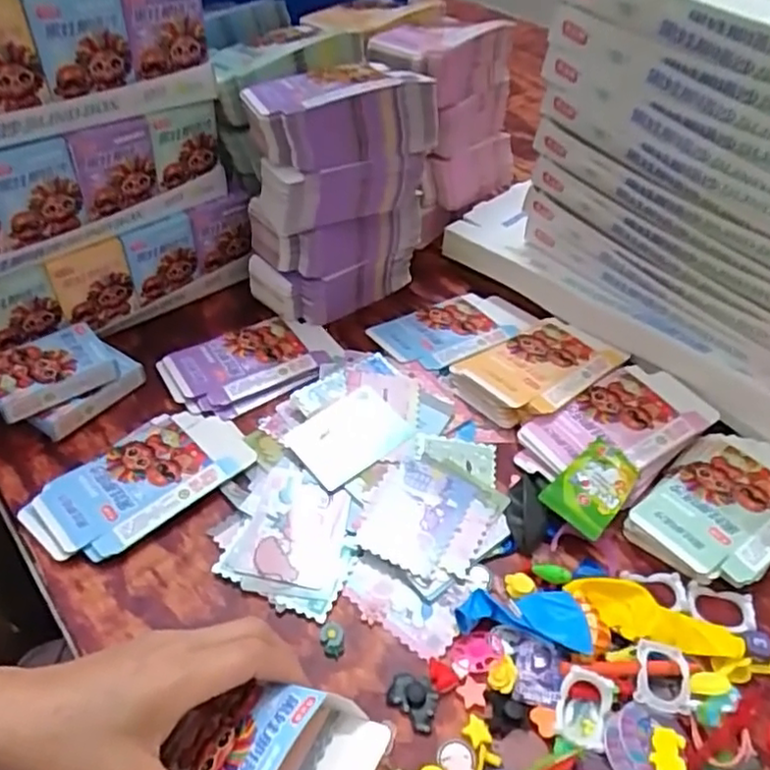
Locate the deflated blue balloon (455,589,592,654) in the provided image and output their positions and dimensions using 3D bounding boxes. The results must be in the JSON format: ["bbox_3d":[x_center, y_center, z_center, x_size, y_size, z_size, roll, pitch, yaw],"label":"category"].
[{"bbox_3d":[0.090,0.148,0.424,0.081,0.021,0.037,11,49,11],"label":"deflated blue balloon"}]

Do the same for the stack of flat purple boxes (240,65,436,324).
[{"bbox_3d":[-0.049,-0.177,0.608,0.164,0.195,0.092,-25,52,-20],"label":"stack of flat purple boxes"}]

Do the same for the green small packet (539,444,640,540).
[{"bbox_3d":[0.155,0.077,0.491,0.048,0.018,0.073,33,56,27],"label":"green small packet"}]

